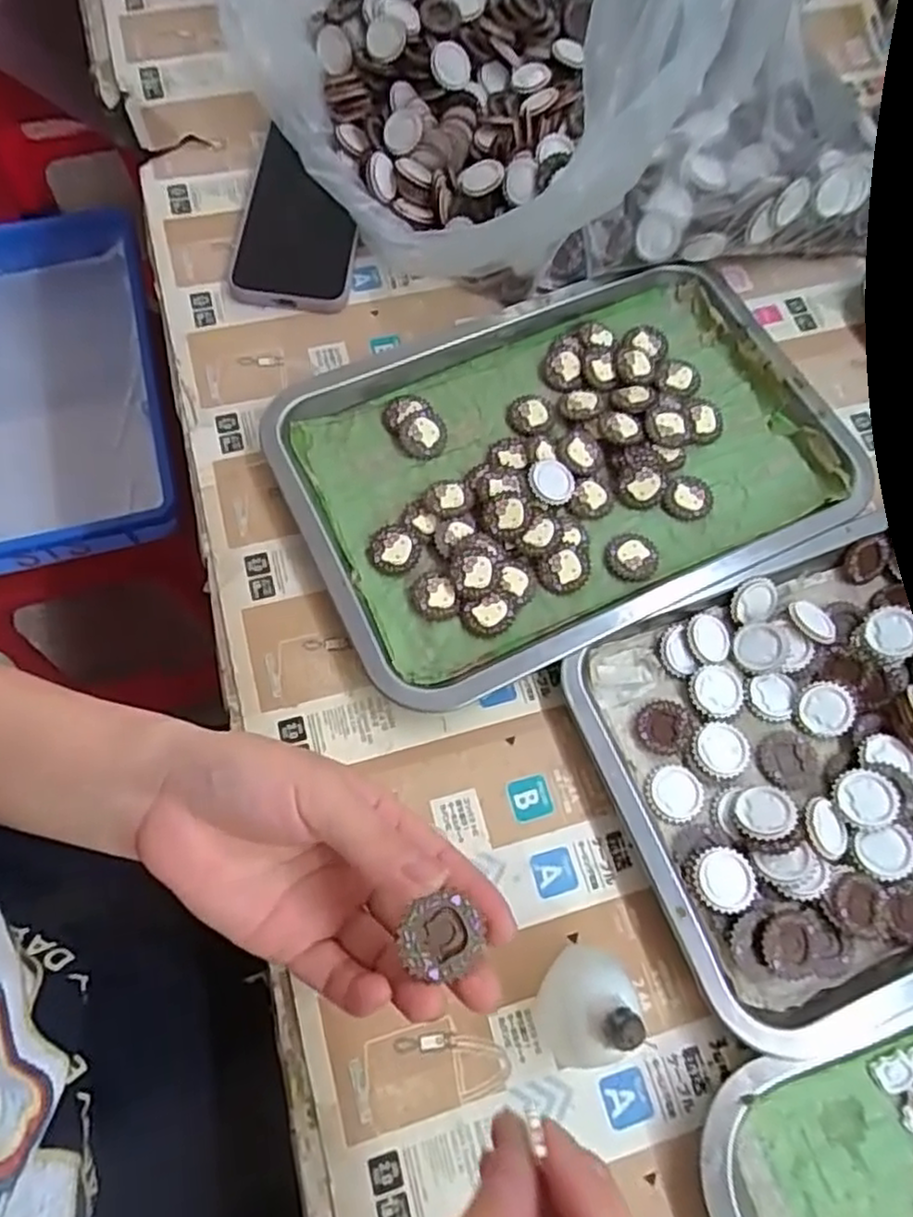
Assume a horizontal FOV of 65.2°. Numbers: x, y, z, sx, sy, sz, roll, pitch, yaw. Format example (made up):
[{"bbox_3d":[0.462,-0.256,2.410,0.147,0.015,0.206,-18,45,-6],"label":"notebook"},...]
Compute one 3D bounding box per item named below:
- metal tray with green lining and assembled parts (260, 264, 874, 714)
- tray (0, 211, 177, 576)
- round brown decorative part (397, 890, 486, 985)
[{"bbox_3d":[0.062,-0.085,0.413,0.303,0.021,0.206,-25,71,-11],"label":"metal tray with green lining and assembled parts"},{"bbox_3d":[-0.413,-0.210,0.684,0.244,0.074,0.381,-15,71,-4],"label":"tray"},{"bbox_3d":[-0.004,0.104,0.227,0.023,0.005,0.023,-12,89,-15],"label":"round brown decorative part"}]

